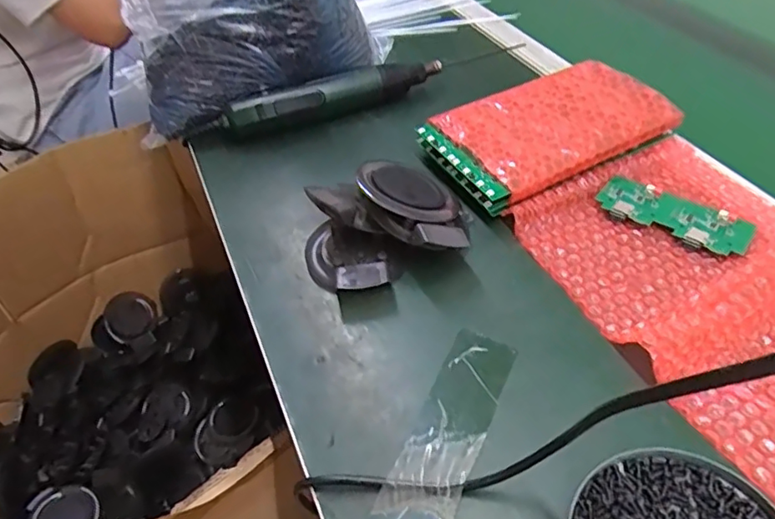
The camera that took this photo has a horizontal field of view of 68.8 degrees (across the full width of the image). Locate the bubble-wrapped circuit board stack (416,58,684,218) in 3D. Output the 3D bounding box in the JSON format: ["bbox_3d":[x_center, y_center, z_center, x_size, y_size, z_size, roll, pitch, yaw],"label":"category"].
[{"bbox_3d":[0.152,-0.123,0.538,0.218,0.036,0.130,-25,49,-16],"label":"bubble-wrapped circuit board stack"}]

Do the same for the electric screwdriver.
[{"bbox_3d":[-0.071,-0.169,0.606,0.268,0.040,0.033,-19,47,-10],"label":"electric screwdriver"}]

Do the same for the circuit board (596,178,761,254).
[{"bbox_3d":[0.234,-0.037,0.464,0.115,0.006,0.049,25,55,27],"label":"circuit board"}]

